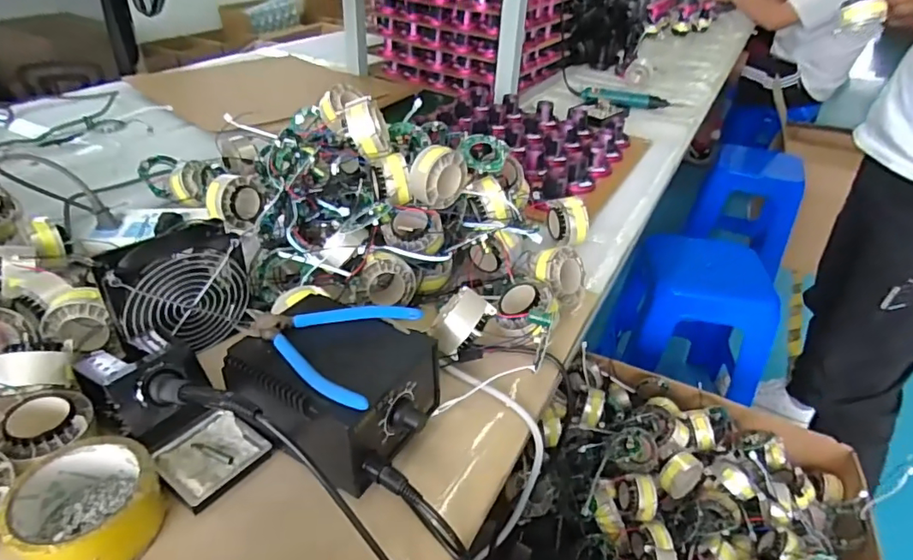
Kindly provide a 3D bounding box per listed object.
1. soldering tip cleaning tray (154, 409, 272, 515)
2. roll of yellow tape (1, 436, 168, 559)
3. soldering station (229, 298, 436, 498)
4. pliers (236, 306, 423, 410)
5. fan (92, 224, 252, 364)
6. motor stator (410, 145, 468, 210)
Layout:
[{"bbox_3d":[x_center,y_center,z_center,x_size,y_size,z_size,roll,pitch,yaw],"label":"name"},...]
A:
[{"bbox_3d":[-0.194,0.139,0.414,0.064,0.013,0.072,23,40,25],"label":"soldering tip cleaning tray"},{"bbox_3d":[-0.257,0.159,0.364,0.088,0.048,0.083,2,36,-1],"label":"roll of yellow tape"},{"bbox_3d":[-0.097,0.080,0.437,0.149,0.084,0.121,23,41,26],"label":"soldering station"},{"bbox_3d":[-0.110,0.046,0.421,0.133,0.012,0.114,13,37,14],"label":"pliers"},{"bbox_3d":[-0.266,0.011,0.500,0.056,0.099,0.125,28,43,30],"label":"fan"},{"bbox_3d":[-0.020,-0.119,0.591,0.066,0.064,0.027,-28,46,-35],"label":"motor stator"}]

